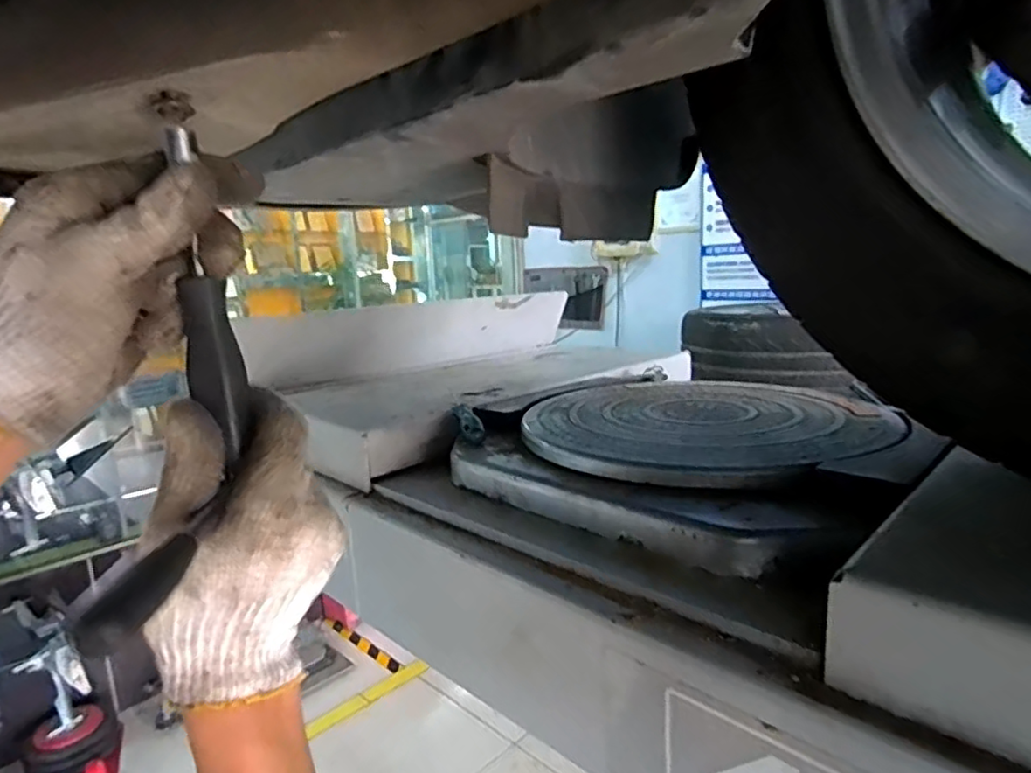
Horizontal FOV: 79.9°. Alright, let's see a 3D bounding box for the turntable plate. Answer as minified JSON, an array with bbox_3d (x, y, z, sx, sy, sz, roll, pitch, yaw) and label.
[{"bbox_3d":[0.169,0.034,0.576,0.316,0.022,0.300,-2,11,0],"label":"turntable plate"}]

